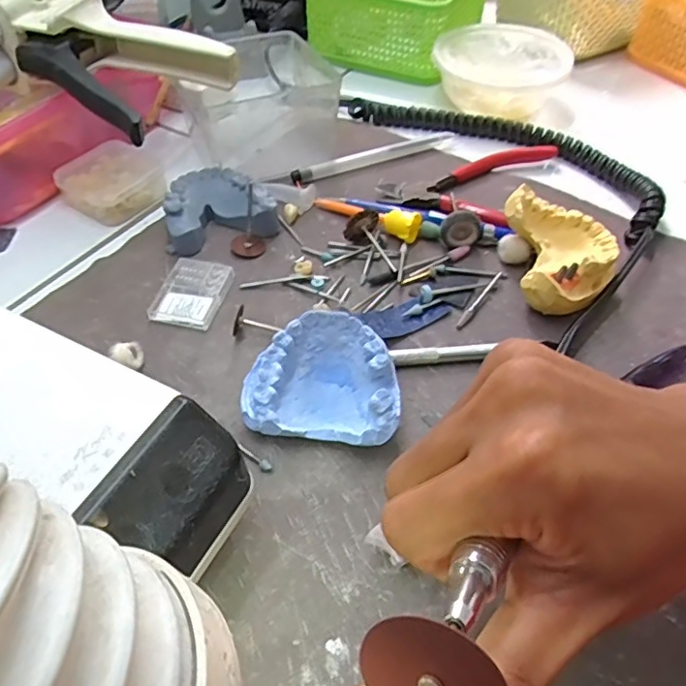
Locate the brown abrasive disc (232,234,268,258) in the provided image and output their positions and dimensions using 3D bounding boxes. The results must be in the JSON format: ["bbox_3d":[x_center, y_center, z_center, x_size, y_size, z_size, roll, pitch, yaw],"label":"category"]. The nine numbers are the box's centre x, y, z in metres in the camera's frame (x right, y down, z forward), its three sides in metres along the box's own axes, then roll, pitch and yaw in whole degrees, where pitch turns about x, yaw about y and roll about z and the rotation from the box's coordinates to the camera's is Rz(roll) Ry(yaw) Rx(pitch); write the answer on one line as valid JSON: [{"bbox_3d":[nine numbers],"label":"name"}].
[{"bbox_3d":[-0.057,-0.058,0.354,0.021,0.005,0.017,-5,64,-12],"label":"brown abrasive disc"}]

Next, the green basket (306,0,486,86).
[{"bbox_3d":[0.049,-0.303,0.522,0.128,0.055,0.134,21,54,17],"label":"green basket"}]

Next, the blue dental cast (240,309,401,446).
[{"bbox_3d":[-0.011,0.018,0.269,0.066,0.035,0.052,7,51,6],"label":"blue dental cast"}]

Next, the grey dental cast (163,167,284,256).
[{"bbox_3d":[-0.076,-0.085,0.363,0.065,0.022,0.055,-12,52,-9],"label":"grey dental cast"}]

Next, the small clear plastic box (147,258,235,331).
[{"bbox_3d":[-0.084,-0.028,0.326,0.035,0.007,0.045,12,52,10],"label":"small clear plastic box"}]

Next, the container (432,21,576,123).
[{"bbox_3d":[0.122,-0.212,0.458,0.098,0.038,0.097,6,51,6],"label":"container"}]

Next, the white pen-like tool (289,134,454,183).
[{"bbox_3d":[0.023,-0.135,0.415,0.125,0.008,0.010,-19,53,-14],"label":"white pen-like tool"}]

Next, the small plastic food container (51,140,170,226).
[{"bbox_3d":[-0.154,-0.109,0.389,0.061,0.017,0.063,-38,60,-26],"label":"small plastic food container"}]

